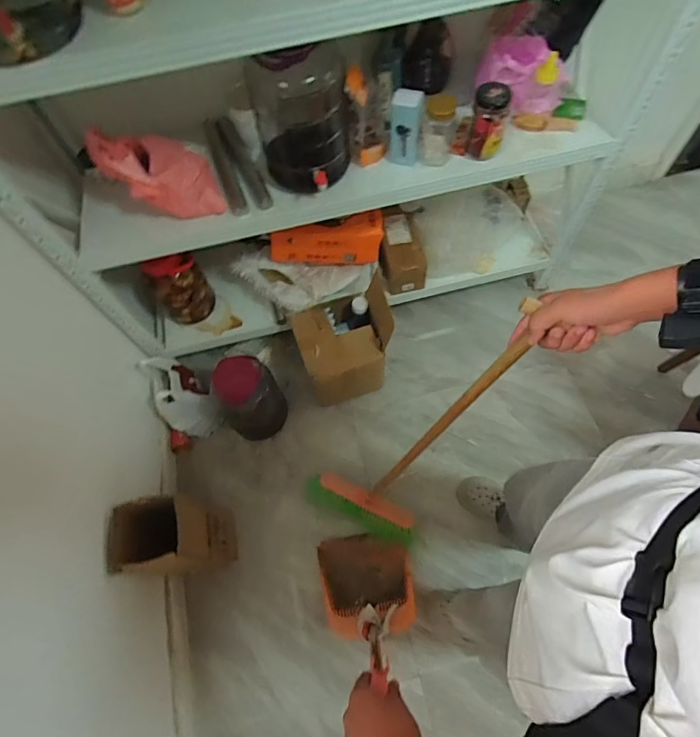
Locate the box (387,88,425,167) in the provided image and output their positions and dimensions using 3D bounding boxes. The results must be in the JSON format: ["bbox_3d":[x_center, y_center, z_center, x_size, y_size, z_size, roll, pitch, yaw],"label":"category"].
[{"bbox_3d":[0.134,-0.582,1.066,0.075,0.182,0.049,-1,64,3],"label":"box"}]

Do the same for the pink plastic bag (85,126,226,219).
[{"bbox_3d":[-0.439,-0.450,1.004,0.229,0.173,0.125,-18,64,-5],"label":"pink plastic bag"}]

